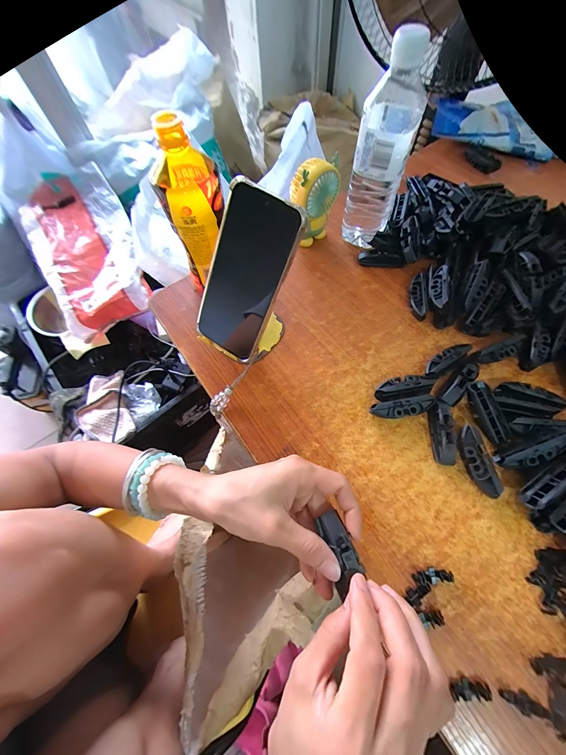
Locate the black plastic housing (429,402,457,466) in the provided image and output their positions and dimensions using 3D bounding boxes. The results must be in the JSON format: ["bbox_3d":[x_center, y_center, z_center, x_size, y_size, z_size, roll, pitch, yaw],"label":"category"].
[{"bbox_3d":[0.176,0.062,0.300,0.022,0.019,0.065,1,65,3],"label":"black plastic housing"}]

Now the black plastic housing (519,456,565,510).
[{"bbox_3d":[0.259,0.097,0.260,0.073,0.017,0.016,-30,67,-11],"label":"black plastic housing"}]

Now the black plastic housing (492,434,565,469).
[{"bbox_3d":[0.256,0.077,0.276,0.068,0.021,0.019,-26,65,15],"label":"black plastic housing"}]

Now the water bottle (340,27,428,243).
[{"bbox_3d":[0.123,-0.272,0.349,0.065,0.205,0.077,16,67,10],"label":"water bottle"}]

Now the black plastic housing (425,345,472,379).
[{"bbox_3d":[0.200,-0.020,0.335,0.069,0.023,0.024,-34,68,-13],"label":"black plastic housing"}]

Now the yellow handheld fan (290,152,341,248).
[{"bbox_3d":[0.041,-0.248,0.396,0.067,0.107,0.043,-40,70,-15],"label":"yellow handheld fan"}]

